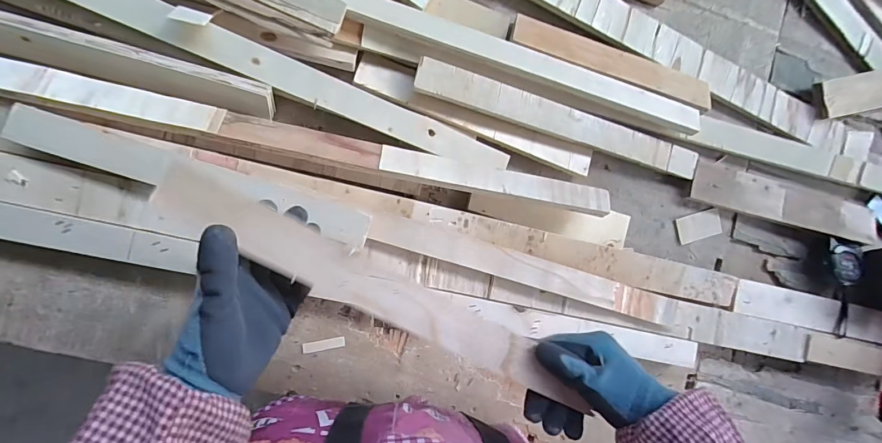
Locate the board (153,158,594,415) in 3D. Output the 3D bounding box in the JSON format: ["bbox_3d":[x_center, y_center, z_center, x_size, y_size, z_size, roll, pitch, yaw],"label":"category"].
[{"bbox_3d":[-0.040,0.063,0.331,0.383,0.013,0.045,30,87,-11],"label":"board"}]

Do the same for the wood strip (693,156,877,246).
[{"bbox_3d":[0.532,-0.030,0.612,0.337,0.025,0.069,14,90,-10],"label":"wood strip"}]

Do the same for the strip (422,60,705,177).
[{"bbox_3d":[0.167,-0.133,0.532,0.409,0.026,0.041,15,89,-10],"label":"strip"}]

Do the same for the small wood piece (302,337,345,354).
[{"bbox_3d":[-0.150,0.158,0.510,0.052,0.004,0.013,-7,93,-9],"label":"small wood piece"}]

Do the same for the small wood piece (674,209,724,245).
[{"bbox_3d":[0.388,0.007,0.594,0.072,0.008,0.040,-16,94,-9],"label":"small wood piece"}]

